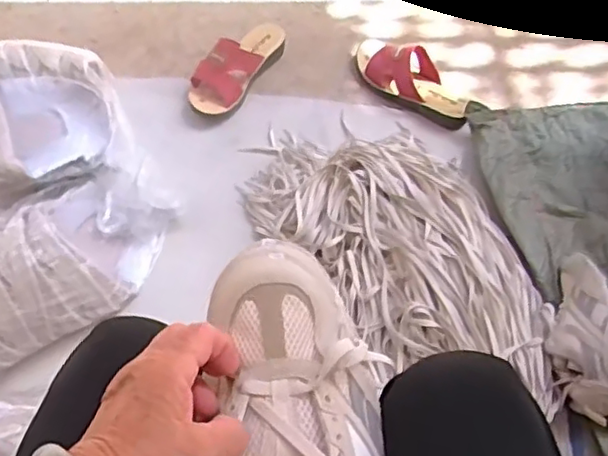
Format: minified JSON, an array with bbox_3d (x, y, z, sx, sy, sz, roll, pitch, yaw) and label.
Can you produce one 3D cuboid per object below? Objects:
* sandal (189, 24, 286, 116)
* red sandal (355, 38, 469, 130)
[{"bbox_3d":[-0.116,-0.280,1.087,0.086,0.067,0.208,27,65,9],"label":"sandal"},{"bbox_3d":[0.186,-0.259,1.093,0.233,0.072,0.077,34,66,13],"label":"red sandal"}]

